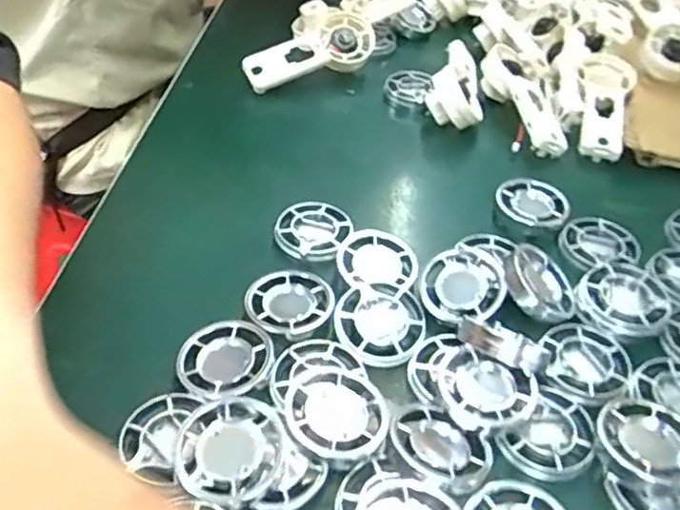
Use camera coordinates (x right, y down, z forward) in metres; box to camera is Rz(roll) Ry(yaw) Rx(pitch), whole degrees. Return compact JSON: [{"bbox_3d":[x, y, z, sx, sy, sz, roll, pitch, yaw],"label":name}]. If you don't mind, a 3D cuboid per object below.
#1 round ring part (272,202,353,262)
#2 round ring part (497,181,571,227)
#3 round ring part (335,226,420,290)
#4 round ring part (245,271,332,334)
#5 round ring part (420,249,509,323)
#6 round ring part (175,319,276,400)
[{"bbox_3d":[-0.014,-0.012,0.338,0.039,0.009,0.035,4,44,-2],"label":"round ring part"},{"bbox_3d":[0.106,-0.029,0.366,0.038,0.008,0.035,7,44,1],"label":"round ring part"},{"bbox_3d":[0.018,0.003,0.323,0.038,0.011,0.037,3,44,-3],"label":"round ring part"},{"bbox_3d":[-0.023,0.021,0.298,0.040,0.005,0.035,2,44,-4],"label":"round ring part"},{"bbox_3d":[0.057,0.014,0.305,0.037,0.007,0.040,3,44,-3],"label":"round ring part"},{"bbox_3d":[-0.048,0.041,0.272,0.038,0.004,0.036,3,44,-3],"label":"round ring part"}]

